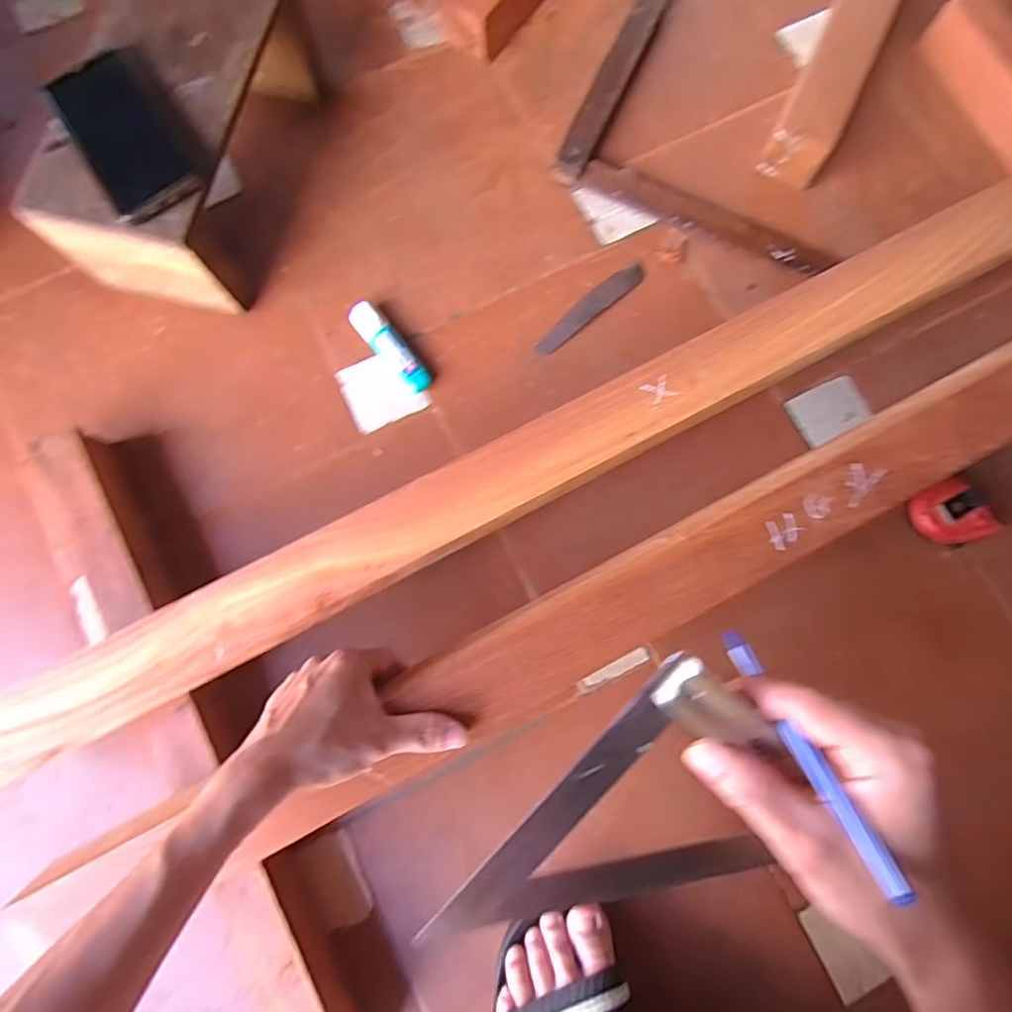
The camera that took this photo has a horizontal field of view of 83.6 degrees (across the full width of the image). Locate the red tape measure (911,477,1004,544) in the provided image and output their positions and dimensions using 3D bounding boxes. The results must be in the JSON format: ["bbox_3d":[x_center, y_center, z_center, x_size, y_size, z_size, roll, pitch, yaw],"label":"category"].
[{"bbox_3d":[0.404,0.005,0.516,0.066,0.035,0.063,-22,80,-3],"label":"red tape measure"}]

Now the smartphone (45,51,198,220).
[{"bbox_3d":[-0.308,-0.307,0.466,0.082,0.009,0.151,-32,81,-6],"label":"smartphone"}]

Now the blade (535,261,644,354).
[{"bbox_3d":[0.084,-0.200,0.567,0.134,0.004,0.027,-39,82,-6],"label":"blade"}]

